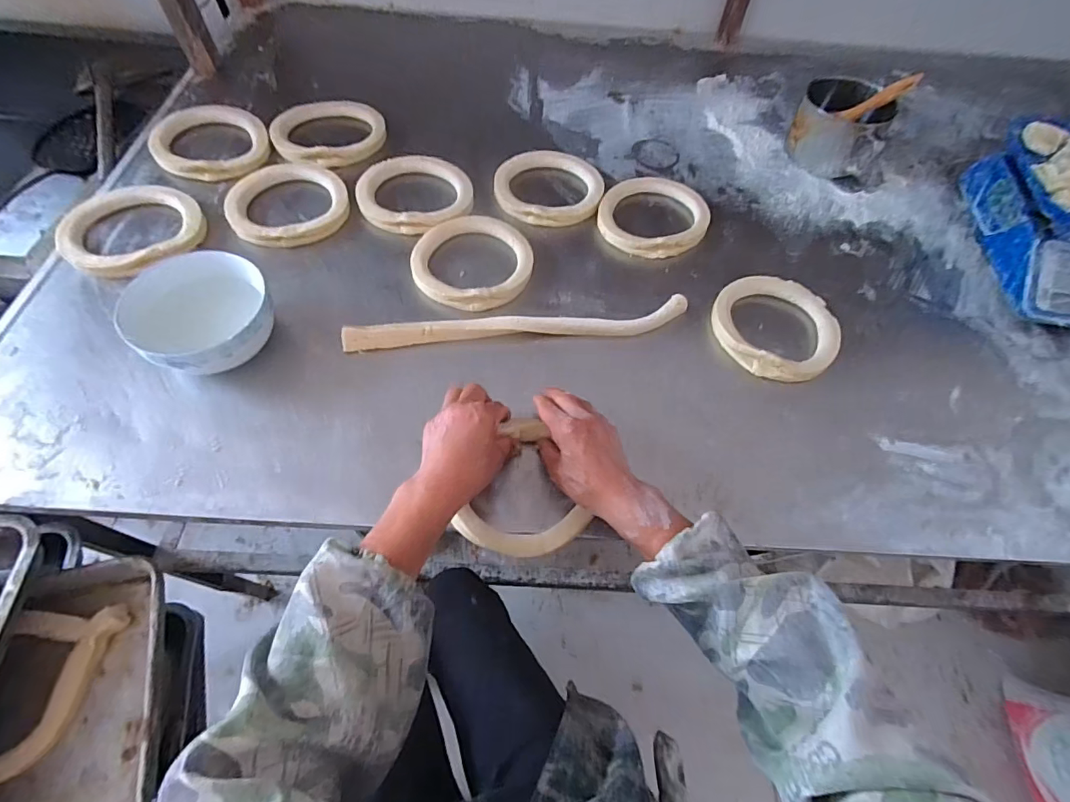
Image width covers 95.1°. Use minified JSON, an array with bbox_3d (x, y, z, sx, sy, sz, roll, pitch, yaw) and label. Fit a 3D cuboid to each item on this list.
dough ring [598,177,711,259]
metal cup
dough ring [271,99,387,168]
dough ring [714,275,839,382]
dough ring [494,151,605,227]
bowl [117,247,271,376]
[{"bbox_3d":[0.178,-0.284,0.755,0.165,0.028,0.165,1,58,-1],"label":"dough ring"},{"bbox_3d":[0.514,-0.461,0.834,0.140,0.106,0.140,27,62,15],"label":"metal cup"},{"bbox_3d":[-0.349,-0.458,0.835,0.181,0.033,0.181,1,58,-1],"label":"dough ring"},{"bbox_3d":[0.321,-0.101,0.650,0.158,0.024,0.160,1,58,-1],"label":"dough ring"},{"bbox_3d":[0.023,-0.344,0.787,0.170,0.024,0.170,1,58,-1],"label":"dough ring"},{"bbox_3d":[-0.387,-0.097,0.583,0.163,0.077,0.152,1,60,-2],"label":"bowl"}]

